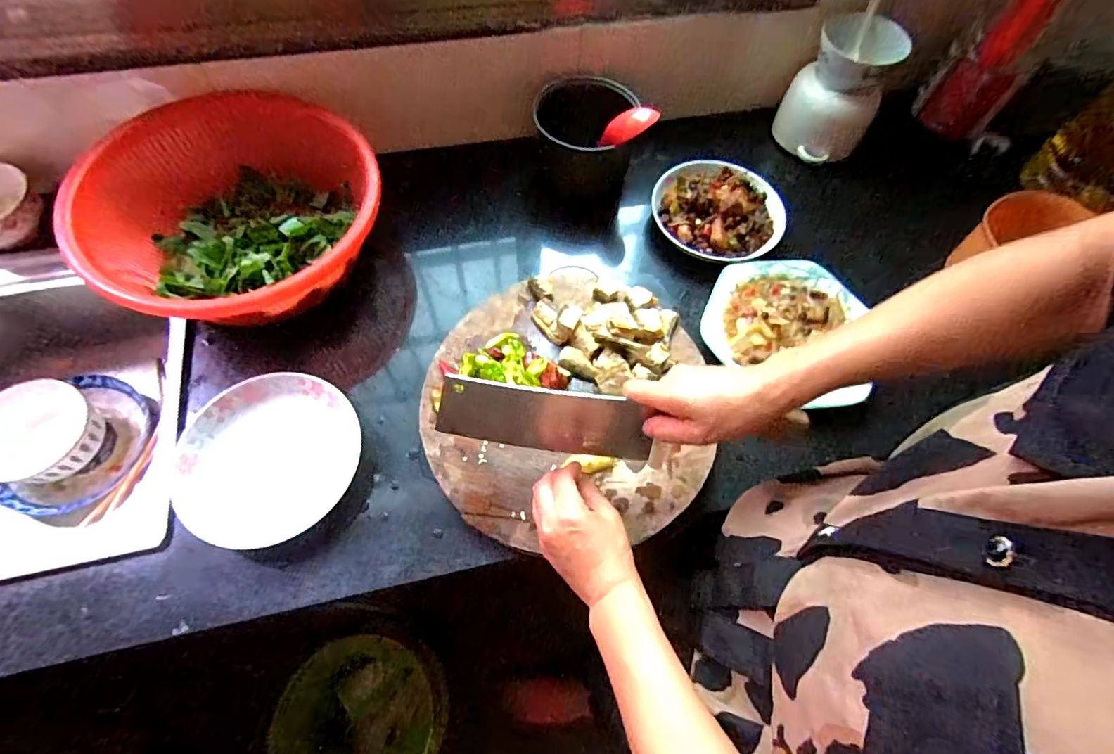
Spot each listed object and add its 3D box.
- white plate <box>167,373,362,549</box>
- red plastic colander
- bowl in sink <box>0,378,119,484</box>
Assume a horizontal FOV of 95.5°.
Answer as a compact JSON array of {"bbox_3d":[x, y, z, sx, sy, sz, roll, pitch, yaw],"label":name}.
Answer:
[{"bbox_3d":[-0.287,0.082,0.510,0.166,0.031,0.168,1,63,-3],"label":"white plate"},{"bbox_3d":[-0.364,-0.186,0.589,0.304,0.115,0.283,-39,72,-20],"label":"red plastic colander"},{"bbox_3d":[-0.643,0.077,0.637,0.120,0.085,0.111,1,63,-3],"label":"bowl in sink"}]

